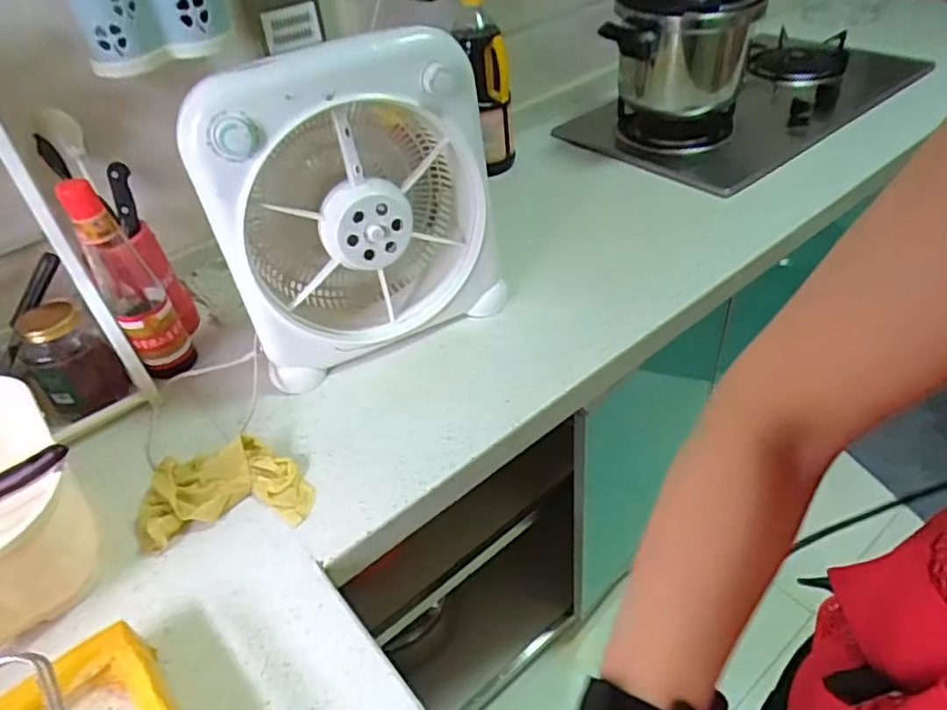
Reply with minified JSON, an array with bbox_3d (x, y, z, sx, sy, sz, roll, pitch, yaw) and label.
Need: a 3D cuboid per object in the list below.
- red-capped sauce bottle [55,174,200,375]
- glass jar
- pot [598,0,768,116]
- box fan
[{"bbox_3d":[-0.410,-0.082,0.775,0.064,0.268,0.056,-34,47,-26],"label":"red-capped sauce bottle"},{"bbox_3d":[-0.488,0.000,0.771,0.098,0.118,0.079,28,53,34],"label":"glass jar"},{"bbox_3d":[0.357,-0.536,1.100,0.227,0.210,0.191,10,44,16],"label":"pot"},{"bbox_3d":[-0.146,-0.185,0.779,0.319,0.344,0.181,-23,44,-17],"label":"box fan"}]

